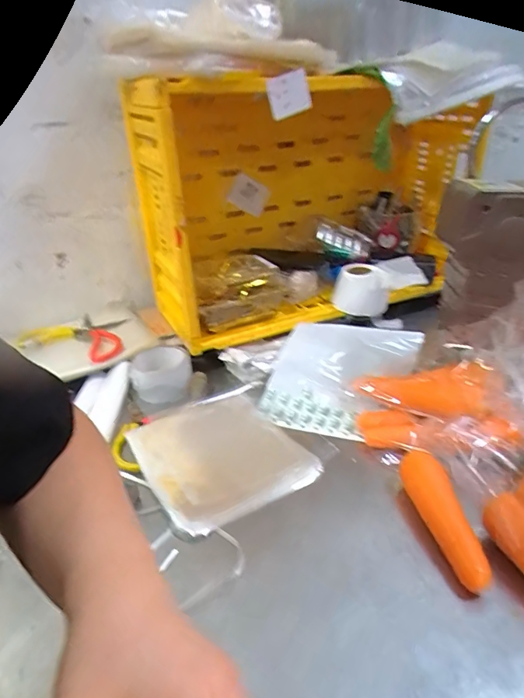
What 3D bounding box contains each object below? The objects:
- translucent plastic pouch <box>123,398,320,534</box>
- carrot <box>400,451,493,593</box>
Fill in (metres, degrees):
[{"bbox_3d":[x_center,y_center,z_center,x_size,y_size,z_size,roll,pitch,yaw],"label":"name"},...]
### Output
[{"bbox_3d":[-0.062,0.140,0.633,0.190,0.026,0.233,-20,31,-26],"label":"translucent plastic pouch"},{"bbox_3d":[0.189,0.173,0.502,0.038,0.050,0.175,-7,28,-3],"label":"carrot"}]

